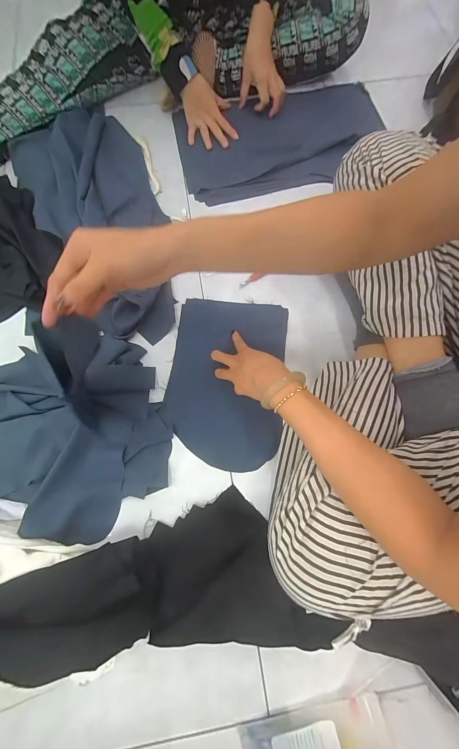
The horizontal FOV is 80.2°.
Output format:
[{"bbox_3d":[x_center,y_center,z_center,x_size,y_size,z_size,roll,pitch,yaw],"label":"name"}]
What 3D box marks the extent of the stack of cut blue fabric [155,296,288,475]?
[{"bbox_3d":[-0.005,0.005,0.485,0.197,0.016,0.297,7,74,1],"label":"stack of cut blue fabric"}]

